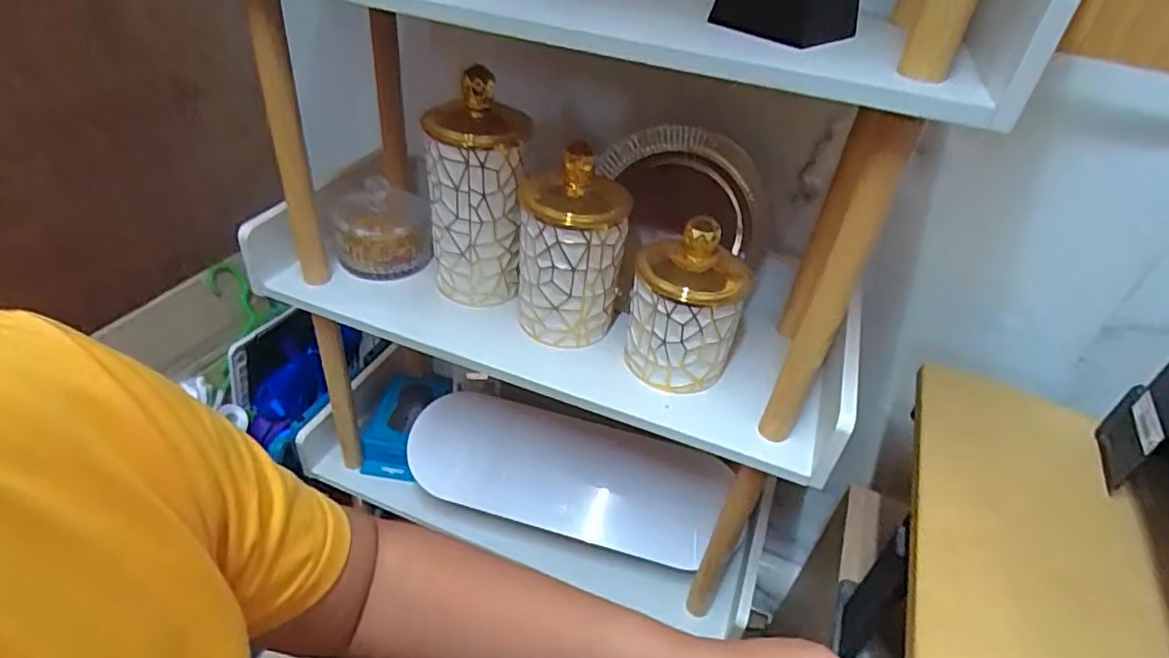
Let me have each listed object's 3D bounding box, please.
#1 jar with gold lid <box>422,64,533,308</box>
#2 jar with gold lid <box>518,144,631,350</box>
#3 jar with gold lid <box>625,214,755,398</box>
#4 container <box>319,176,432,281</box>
[{"bbox_3d":[-0.109,-0.134,0.646,0.098,0.209,0.092,4,37,-4],"label":"jar with gold lid"},{"bbox_3d":[-0.014,-0.070,0.616,0.098,0.174,0.086,0,37,-9],"label":"jar with gold lid"},{"bbox_3d":[0.093,-0.023,0.582,0.098,0.151,0.082,12,37,8],"label":"jar with gold lid"},{"bbox_3d":[-0.237,-0.117,0.721,0.121,0.086,0.102,1,37,-8],"label":"container"}]

